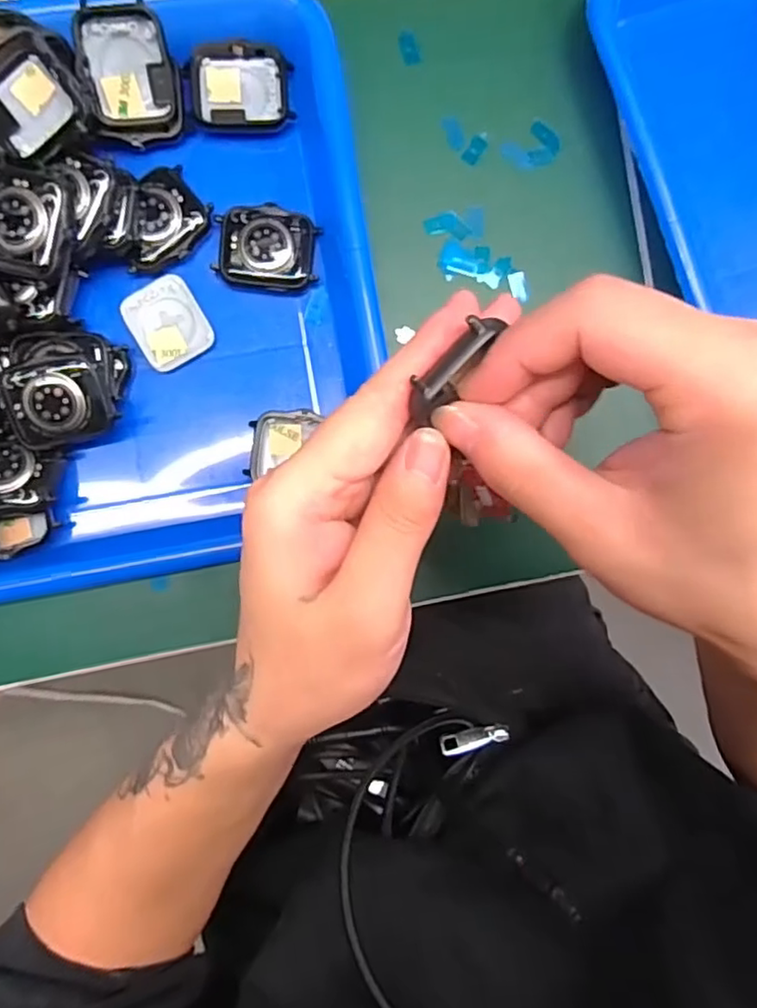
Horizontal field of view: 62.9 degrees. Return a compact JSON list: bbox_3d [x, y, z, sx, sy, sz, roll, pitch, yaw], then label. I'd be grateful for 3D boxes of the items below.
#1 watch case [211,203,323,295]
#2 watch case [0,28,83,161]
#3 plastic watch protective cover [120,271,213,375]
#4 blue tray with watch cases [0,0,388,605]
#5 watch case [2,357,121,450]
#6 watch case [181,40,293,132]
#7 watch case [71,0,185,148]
[{"bbox_3d":[-0.052,-0.119,0.290,0.045,0.011,0.037,4,91,-4],"label":"watch case"},{"bbox_3d":[-0.147,-0.169,0.255,0.044,0.013,0.042,-46,109,-4],"label":"watch case"},{"bbox_3d":[-0.099,-0.085,0.291,0.033,0.005,0.039,-31,93,-3],"label":"plastic watch protective cover"},{"bbox_3d":[-0.165,-0.083,0.269,0.325,0.046,0.249,-9,92,-4],"label":"blue tray with watch cases"},{"bbox_3d":[-0.139,-0.044,0.269,0.043,0.011,0.034,-11,92,-4],"label":"watch case"},{"bbox_3d":[-0.064,-0.192,0.287,0.046,0.012,0.035,-3,92,-4],"label":"watch case"},{"bbox_3d":[-0.109,-0.189,0.274,0.040,0.009,0.050,-11,118,-11],"label":"watch case"}]

